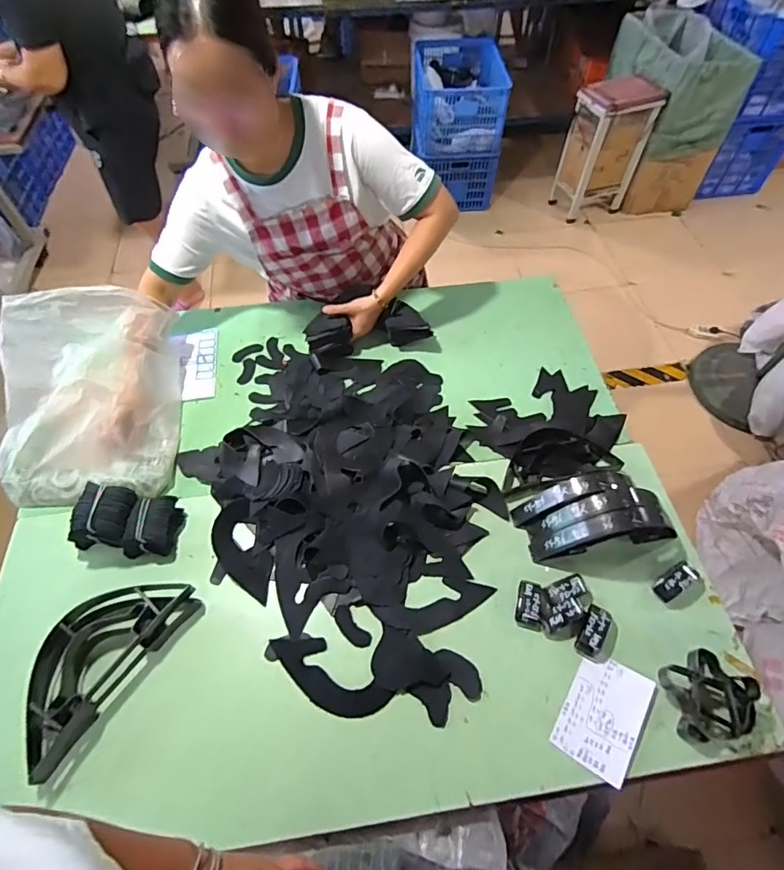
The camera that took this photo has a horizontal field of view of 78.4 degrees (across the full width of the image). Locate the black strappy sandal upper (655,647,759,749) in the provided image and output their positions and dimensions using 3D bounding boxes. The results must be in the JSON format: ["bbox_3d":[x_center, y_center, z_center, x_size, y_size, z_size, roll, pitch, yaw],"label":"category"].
[{"bbox_3d":[0.466,0.383,0.705,0.124,0.055,0.114,0,67,1],"label":"black strappy sandal upper"}]

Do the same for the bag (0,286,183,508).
[{"bbox_3d":[-0.599,-0.085,0.957,0.308,0.167,0.446,-7,67,-2],"label":"bag"}]

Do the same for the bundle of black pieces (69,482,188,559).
[{"bbox_3d":[-0.453,0.145,0.817,0.149,0.092,0.114,10,68,5],"label":"bundle of black pieces"}]

